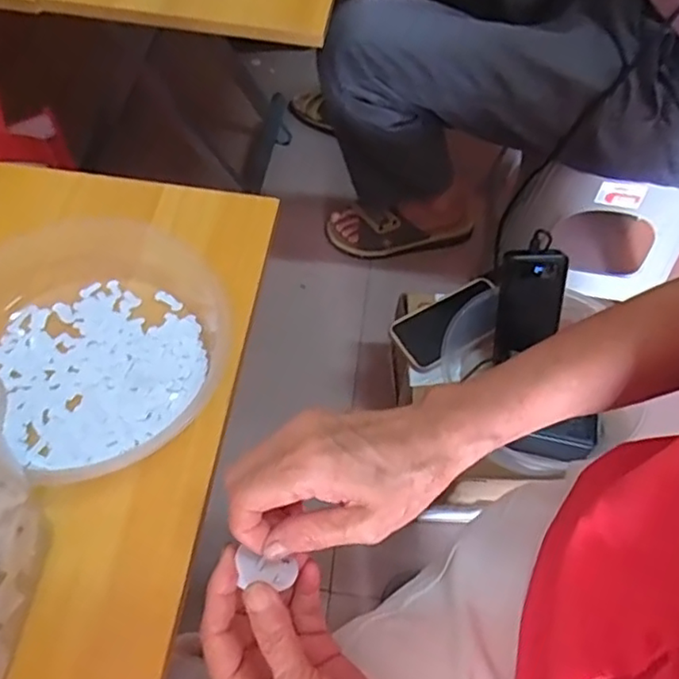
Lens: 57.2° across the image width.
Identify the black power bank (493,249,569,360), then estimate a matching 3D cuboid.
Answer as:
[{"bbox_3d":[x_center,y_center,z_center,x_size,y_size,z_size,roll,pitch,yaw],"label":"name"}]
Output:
[{"bbox_3d":[0.227,-0.041,0.745,0.075,0.129,0.017,3,22,8],"label":"black power bank"}]

